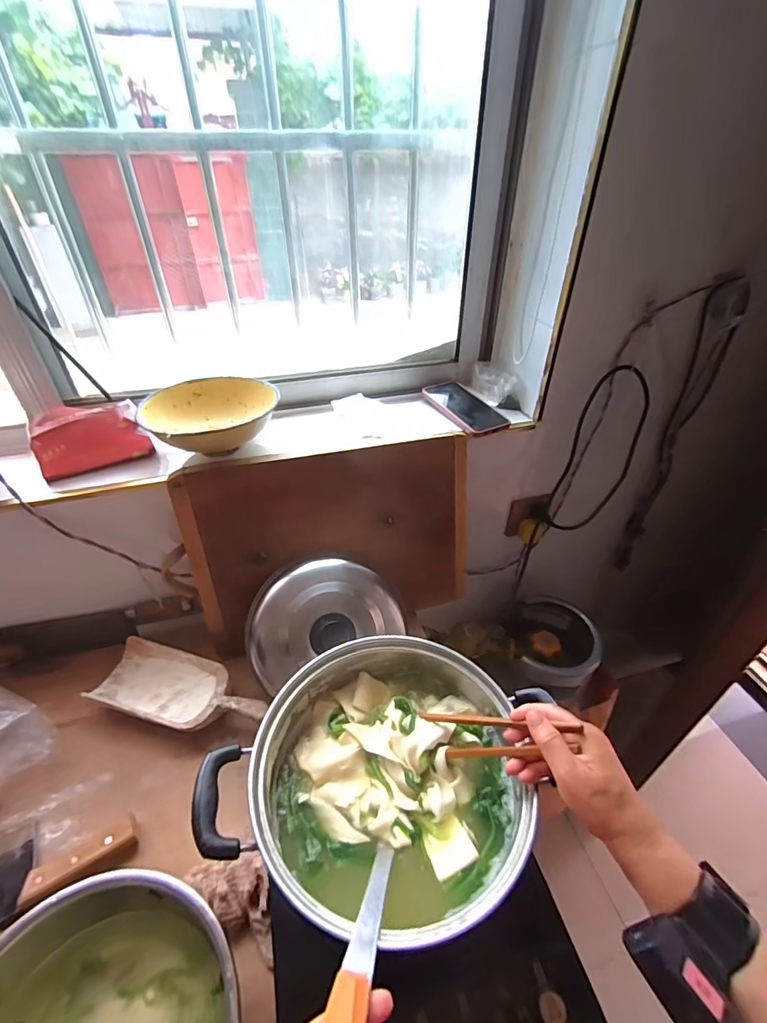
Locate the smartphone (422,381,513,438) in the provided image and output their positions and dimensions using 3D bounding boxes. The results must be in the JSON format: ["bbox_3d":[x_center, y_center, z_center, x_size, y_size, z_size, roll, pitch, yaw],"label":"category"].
[{"bbox_3d":[0.138,-0.177,0.767,0.090,0.013,0.159,-24,50,-24],"label":"smartphone"}]

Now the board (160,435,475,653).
[{"bbox_3d":[-0.068,0.051,0.691,0.427,0.288,0.021,-10,21,-13],"label":"board"}]

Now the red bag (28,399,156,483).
[{"bbox_3d":[-0.415,-0.105,0.639,0.136,0.075,0.062,-19,43,-22],"label":"red bag"}]

